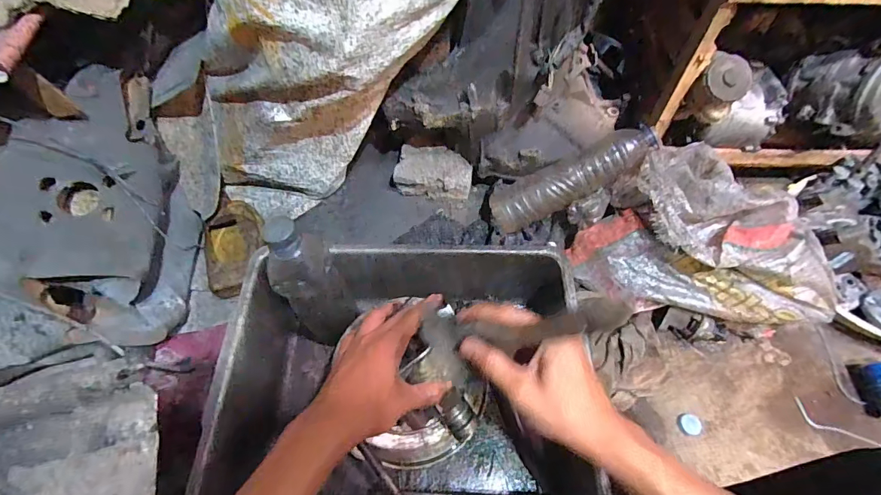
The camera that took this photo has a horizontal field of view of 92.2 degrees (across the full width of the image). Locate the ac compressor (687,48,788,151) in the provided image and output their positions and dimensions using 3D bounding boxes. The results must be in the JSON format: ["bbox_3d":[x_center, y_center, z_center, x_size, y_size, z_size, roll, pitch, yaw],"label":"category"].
[{"bbox_3d":[0.520,-0.264,0.760,0.223,0.138,0.097,14,50,-36],"label":"ac compressor"}]

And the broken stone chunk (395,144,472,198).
[{"bbox_3d":[-0.012,-0.164,0.945,0.166,0.066,0.094,9,60,7],"label":"broken stone chunk"}]

